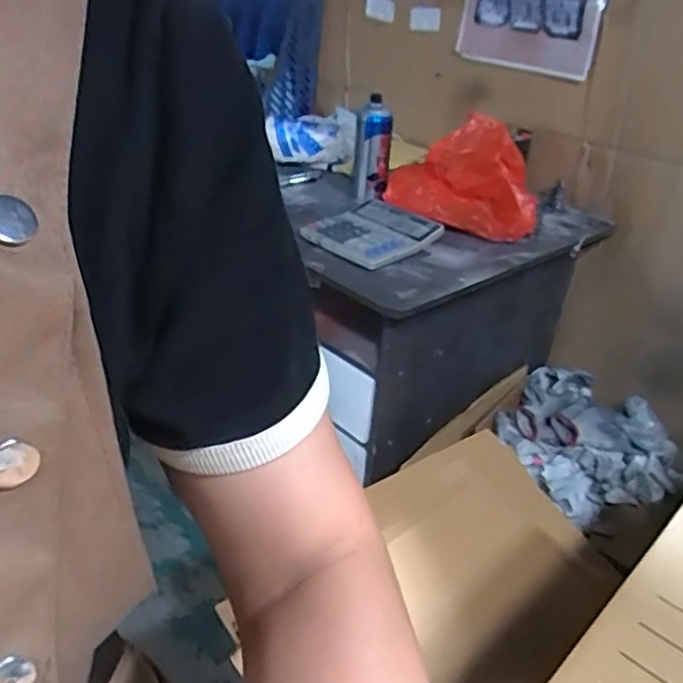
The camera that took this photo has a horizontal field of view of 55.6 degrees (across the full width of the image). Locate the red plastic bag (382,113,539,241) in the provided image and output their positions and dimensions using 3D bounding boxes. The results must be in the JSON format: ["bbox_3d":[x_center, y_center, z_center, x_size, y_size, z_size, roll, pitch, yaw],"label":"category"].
[{"bbox_3d":[0.210,-0.288,1.145,0.257,0.169,0.158,7,30,2],"label":"red plastic bag"}]

